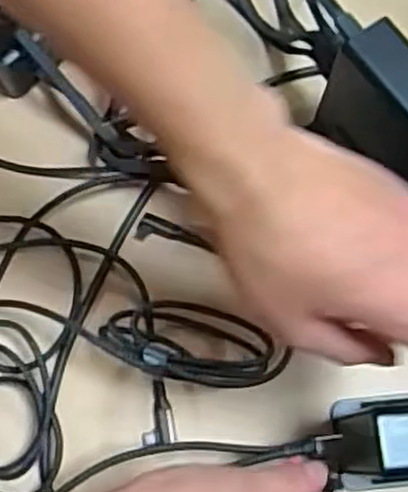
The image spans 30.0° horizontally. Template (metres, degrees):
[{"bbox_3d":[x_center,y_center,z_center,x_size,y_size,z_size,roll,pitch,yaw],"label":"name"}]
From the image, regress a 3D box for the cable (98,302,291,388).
[{"bbox_3d":[-0.006,0.061,0.480,0.114,0.077,0.020,10,110,-6],"label":"cable"}]

